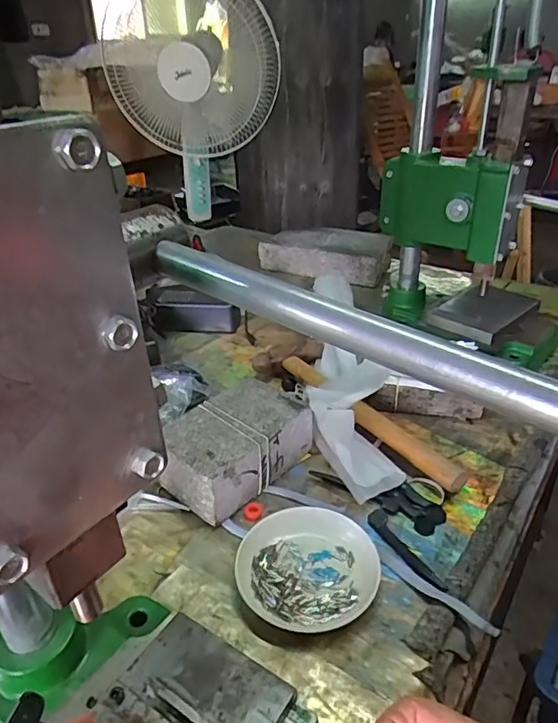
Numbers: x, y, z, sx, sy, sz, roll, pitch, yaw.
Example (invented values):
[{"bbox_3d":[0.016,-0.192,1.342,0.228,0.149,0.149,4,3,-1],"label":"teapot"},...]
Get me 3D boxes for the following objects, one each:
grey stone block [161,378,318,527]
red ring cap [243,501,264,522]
[{"bbox_3d":[-0.048,0.086,0.557,0.098,0.065,0.146,23,39,37],"label":"grey stone block"},{"bbox_3d":[-0.026,0.147,0.518,0.019,0.004,0.022,9,34,21],"label":"red ring cap"}]

